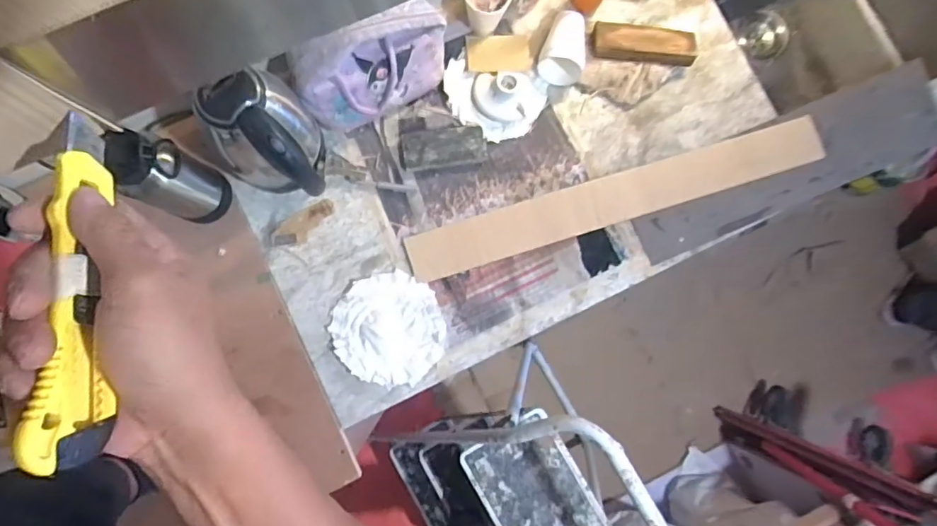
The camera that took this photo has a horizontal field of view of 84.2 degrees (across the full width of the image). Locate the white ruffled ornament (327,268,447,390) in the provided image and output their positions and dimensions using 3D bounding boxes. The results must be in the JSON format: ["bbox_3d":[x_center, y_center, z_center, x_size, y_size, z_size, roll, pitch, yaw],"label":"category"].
[{"bbox_3d":[-0.129,0.108,0.852,0.179,0.019,0.176,0,84,-3],"label":"white ruffled ornament"}]

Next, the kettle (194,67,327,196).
[{"bbox_3d":[-0.279,-0.178,0.775,0.154,0.234,0.149,0,84,-3],"label":"kettle"}]

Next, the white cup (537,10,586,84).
[{"bbox_3d":[0.170,-0.368,0.881,0.076,0.073,0.113,20,83,-1],"label":"white cup"}]

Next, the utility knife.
[{"bbox_3d":[-0.176,0.006,0.232,0.014,0.029,0.163,-9,71,-4],"label":"utility knife"}]

